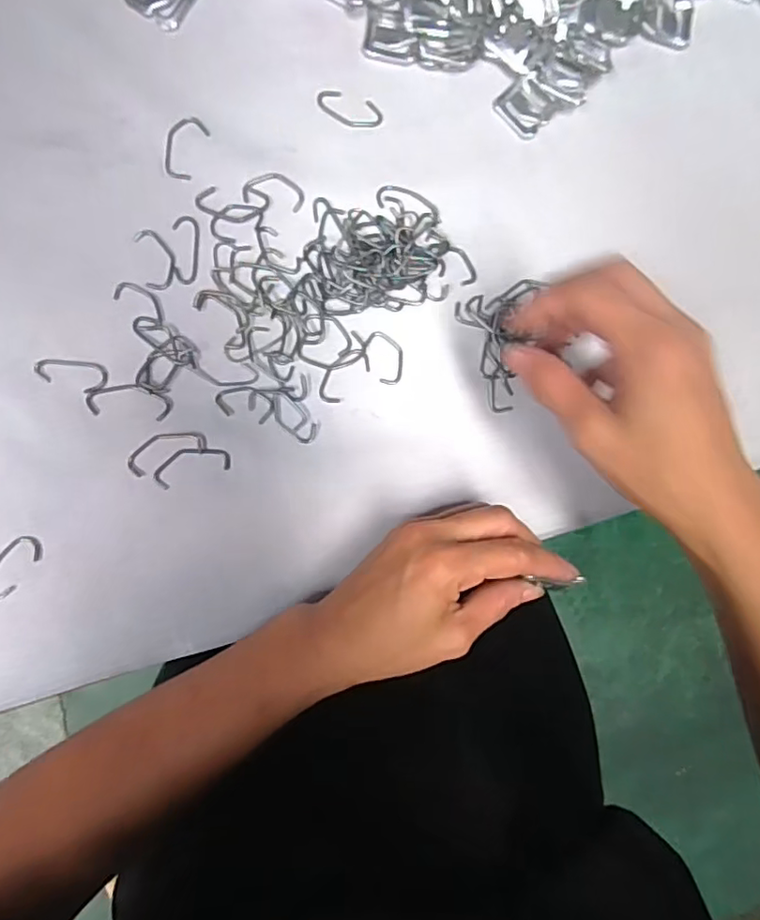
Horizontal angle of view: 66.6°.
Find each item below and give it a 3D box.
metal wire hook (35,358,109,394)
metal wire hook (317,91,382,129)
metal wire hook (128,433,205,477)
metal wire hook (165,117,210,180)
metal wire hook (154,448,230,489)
[{"bbox_3d":[-0.163,-0.045,0.307,0.036,0.004,0.016,10,88,-8],"label":"metal wire hook"},{"bbox_3d":[-0.017,-0.201,0.333,0.038,0.004,0.017,12,88,-8],"label":"metal wire hook"},{"bbox_3d":[-0.115,-0.006,0.308,0.041,0.004,0.017,-25,93,-8],"label":"metal wire hook"},{"bbox_3d":[-0.107,-0.171,0.316,0.020,0.004,0.035,20,87,-7],"label":"metal wire hook"},{"bbox_3d":[-0.101,0.002,0.311,0.040,0.004,0.018,-19,92,-8],"label":"metal wire hook"}]

